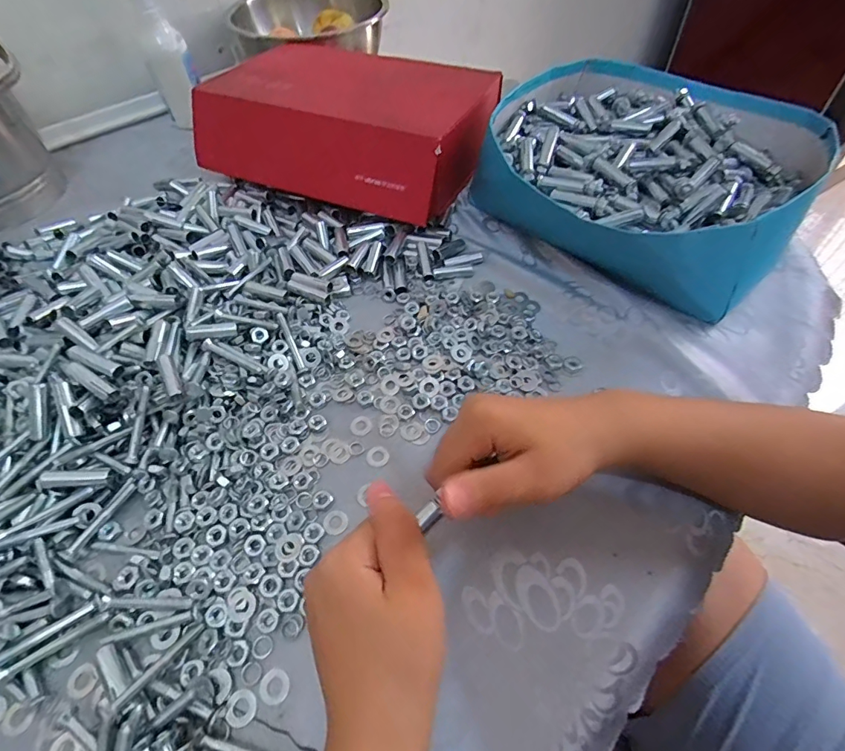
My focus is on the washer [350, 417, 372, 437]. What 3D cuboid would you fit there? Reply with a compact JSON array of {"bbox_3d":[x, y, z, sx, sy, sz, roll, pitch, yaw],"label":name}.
[{"bbox_3d":[-0.047,0.038,0.335,0.016,0.004,0.016,-1,54,2],"label":"washer"}]

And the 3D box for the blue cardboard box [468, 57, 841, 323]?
[{"bbox_3d":[0.213,-0.202,0.439,0.282,0.087,0.270,34,62,24],"label":"blue cardboard box"}]

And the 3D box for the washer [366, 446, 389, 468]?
[{"bbox_3d":[-0.033,0.059,0.321,0.016,0.004,0.016,-1,54,2],"label":"washer"}]

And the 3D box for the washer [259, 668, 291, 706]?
[{"bbox_3d":[-0.082,0.172,0.243,0.017,0.004,0.016,-1,54,2],"label":"washer"}]

